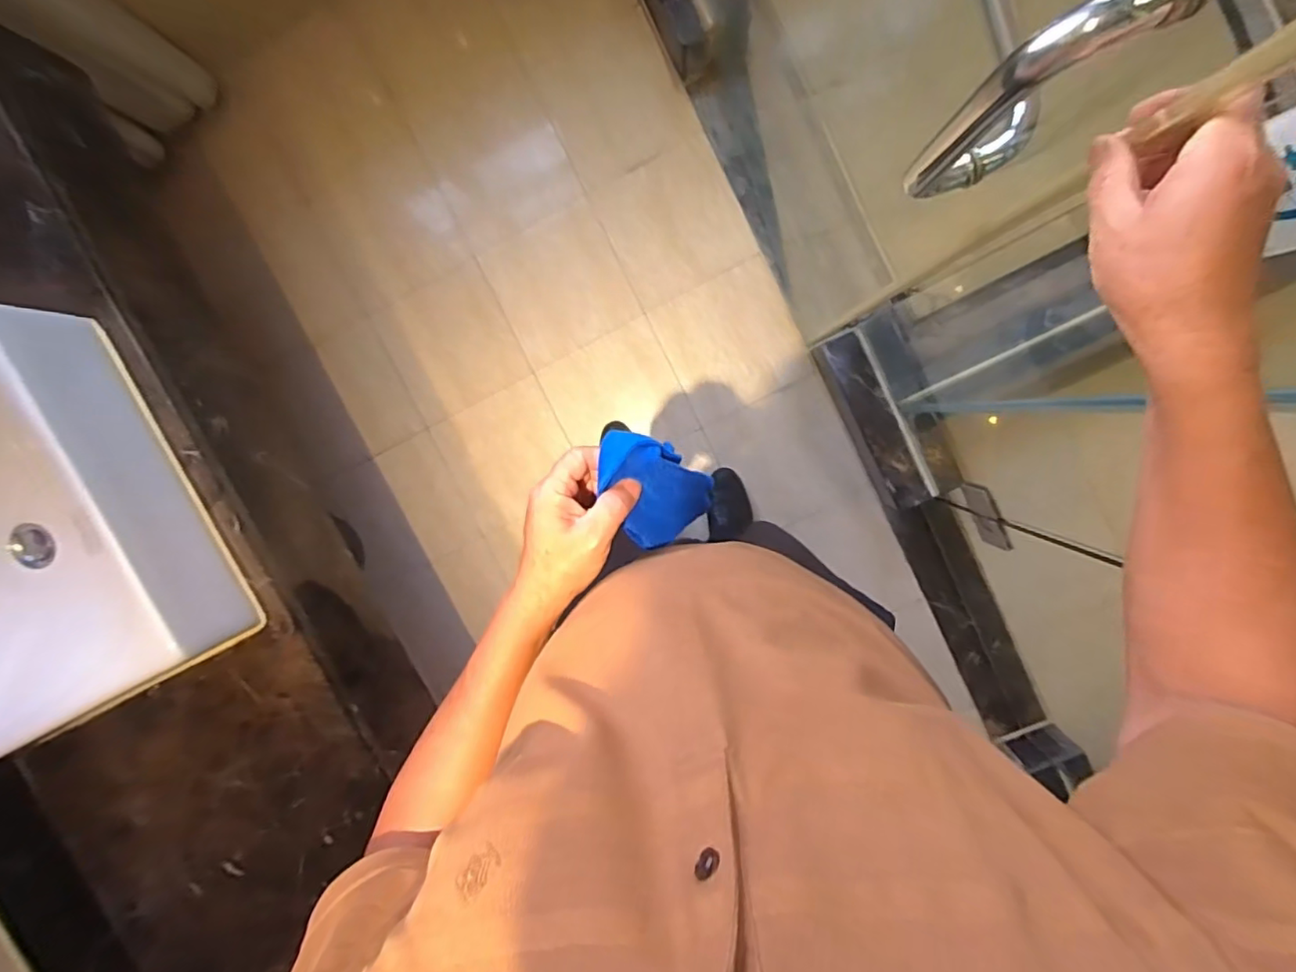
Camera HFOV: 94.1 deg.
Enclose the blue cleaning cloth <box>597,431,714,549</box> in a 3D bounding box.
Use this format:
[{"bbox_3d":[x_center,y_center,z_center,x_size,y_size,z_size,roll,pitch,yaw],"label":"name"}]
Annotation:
[{"bbox_3d":[0.006,0.000,0.502,0.080,0.028,0.109,-33,129,2],"label":"blue cleaning cloth"}]

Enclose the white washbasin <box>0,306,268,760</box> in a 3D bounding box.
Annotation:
[{"bbox_3d":[-0.824,0.086,0.776,0.443,0.163,0.463,-25,94,7],"label":"white washbasin"}]

